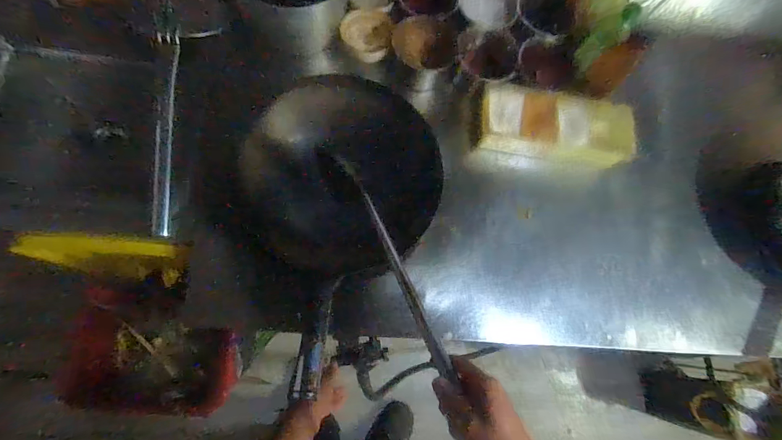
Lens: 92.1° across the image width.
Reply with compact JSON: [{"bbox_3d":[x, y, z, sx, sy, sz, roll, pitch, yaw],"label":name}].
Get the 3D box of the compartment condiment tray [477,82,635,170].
[{"bbox_3d":[0.320,-0.174,0.716,0.284,0.051,0.124,11,74,-5],"label":"compartment condiment tray"}]

